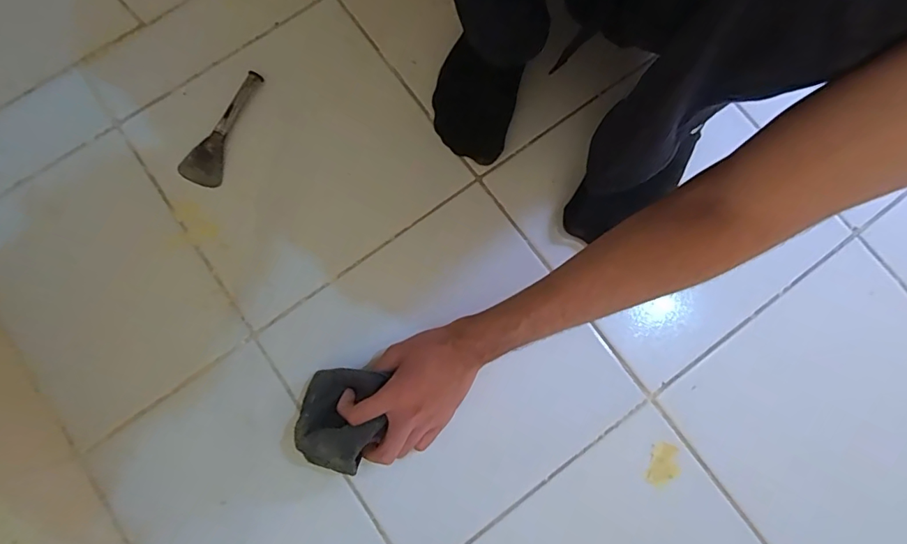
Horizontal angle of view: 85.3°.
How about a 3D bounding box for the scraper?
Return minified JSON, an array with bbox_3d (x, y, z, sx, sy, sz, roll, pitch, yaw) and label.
[{"bbox_3d":[-0.259,-0.165,0.559,0.048,0.014,0.142,25,79,4],"label":"scraper"}]

